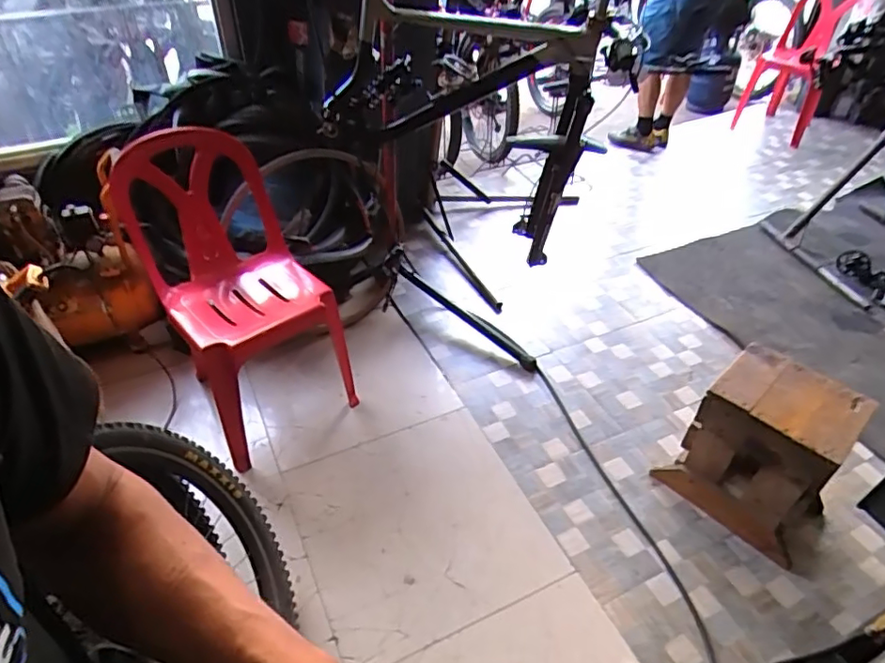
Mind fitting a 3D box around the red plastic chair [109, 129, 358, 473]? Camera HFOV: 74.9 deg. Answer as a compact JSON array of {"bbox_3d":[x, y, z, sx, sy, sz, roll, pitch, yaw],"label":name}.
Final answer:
[{"bbox_3d":[-0.580,-0.135,1.667,0.456,0.724,0.607,-22,47,-25],"label":"red plastic chair"}]

